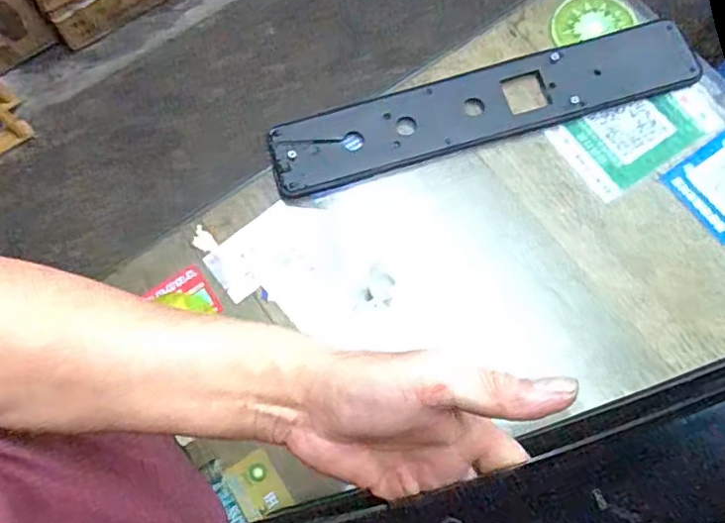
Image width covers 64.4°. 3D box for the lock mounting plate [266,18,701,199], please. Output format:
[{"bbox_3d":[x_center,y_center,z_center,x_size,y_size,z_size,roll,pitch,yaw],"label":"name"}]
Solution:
[{"bbox_3d":[0.119,-0.152,0.556,0.421,0.010,0.077,-17,73,-5],"label":"lock mounting plate"}]

